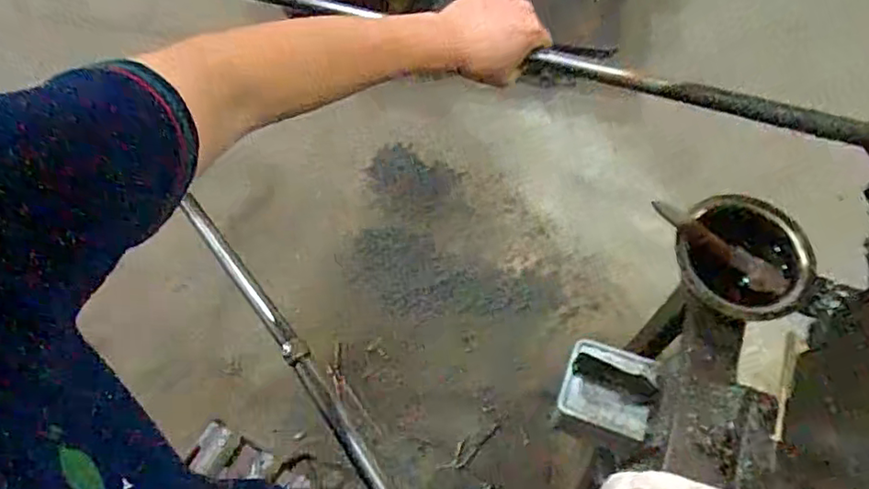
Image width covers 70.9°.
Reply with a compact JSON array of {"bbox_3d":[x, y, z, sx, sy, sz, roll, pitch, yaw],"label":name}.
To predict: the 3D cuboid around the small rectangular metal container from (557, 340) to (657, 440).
[{"bbox_3d":[0.187,0.153,0.656,0.091,0.020,0.081,17,84,14],"label":"small rectangular metal container"}]

